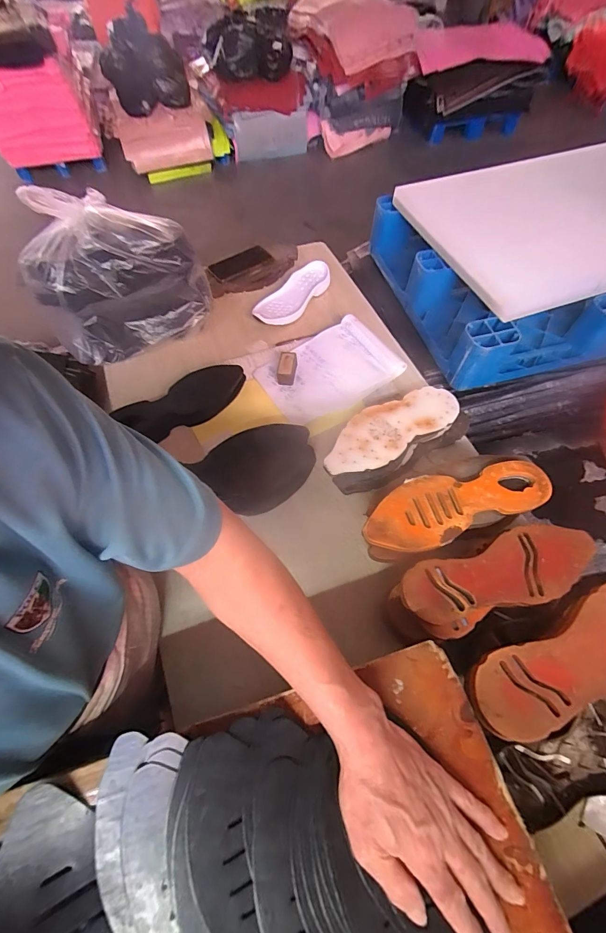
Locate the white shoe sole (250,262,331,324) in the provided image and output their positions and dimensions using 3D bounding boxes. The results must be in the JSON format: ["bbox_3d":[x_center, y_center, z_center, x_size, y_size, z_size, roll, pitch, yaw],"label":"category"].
[{"bbox_3d":[-0.025,-0.432,0.913,0.098,0.030,0.236,32,66,16],"label":"white shoe sole"}]

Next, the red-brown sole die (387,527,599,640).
[{"bbox_3d":[0.272,0.152,0.510,0.287,0.037,0.100,-18,63,-9],"label":"red-brown sole die"}]

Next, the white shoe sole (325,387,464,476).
[{"bbox_3d":[0.151,-0.068,0.640,0.265,0.012,0.100,-31,66,-16],"label":"white shoe sole"}]

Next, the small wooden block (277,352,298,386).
[{"bbox_3d":[-0.035,-0.223,0.816,0.039,0.040,0.076,6,62,3],"label":"small wooden block"}]

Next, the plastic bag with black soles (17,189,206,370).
[{"bbox_3d":[-0.360,-0.360,0.741,0.310,0.301,0.103,-12,62,-6],"label":"plastic bag with black soles"}]

